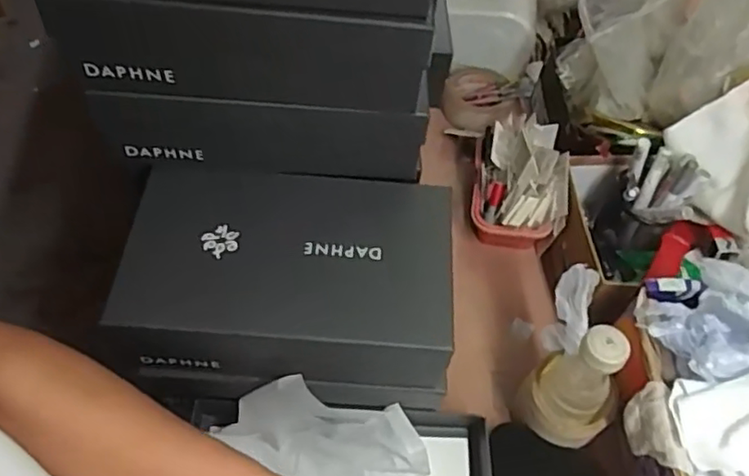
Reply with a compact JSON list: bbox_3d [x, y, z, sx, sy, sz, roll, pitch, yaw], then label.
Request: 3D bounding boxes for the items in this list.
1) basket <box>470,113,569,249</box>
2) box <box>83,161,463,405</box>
[{"bbox_3d":[0.185,-0.079,0.833,0.110,0.102,0.173,9,55,2],"label":"basket"},{"bbox_3d":[-0.078,0.045,0.632,0.285,0.126,0.174,2,55,-2],"label":"box"}]

